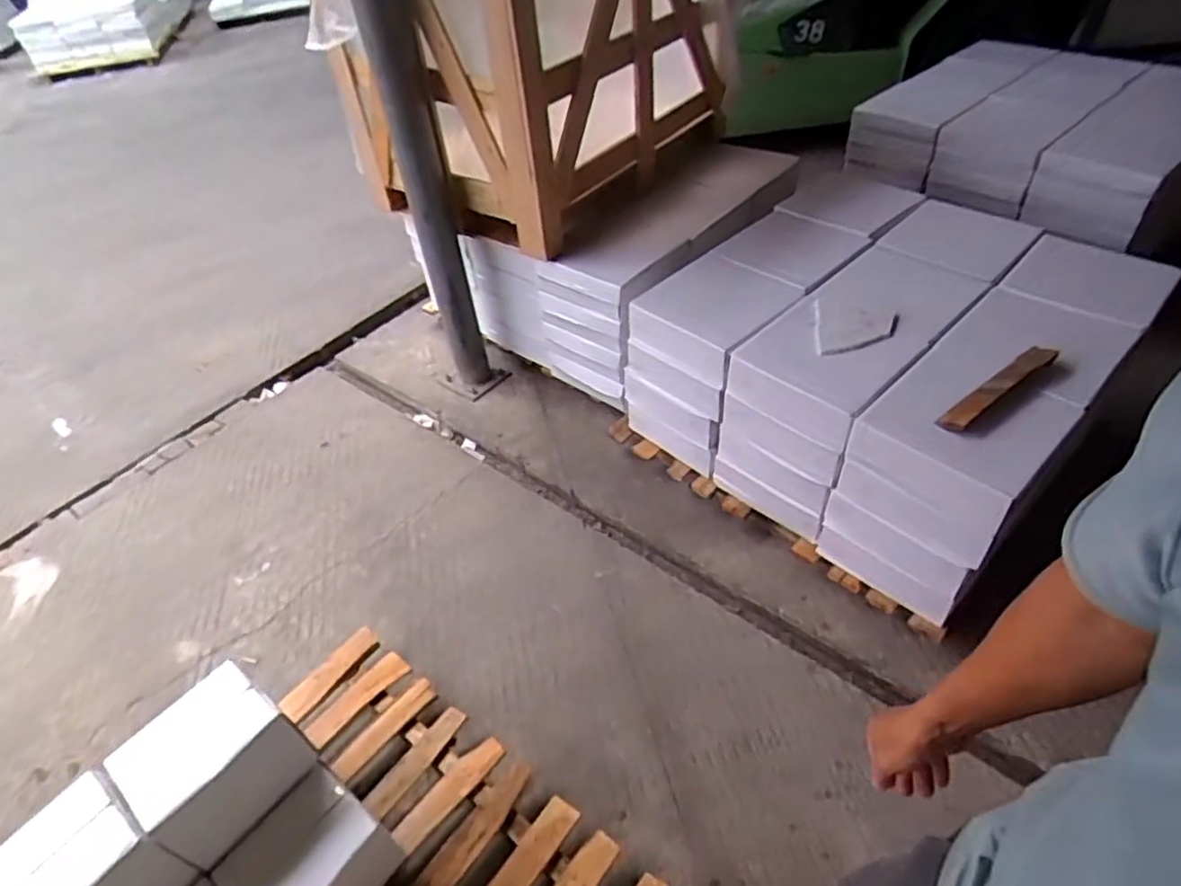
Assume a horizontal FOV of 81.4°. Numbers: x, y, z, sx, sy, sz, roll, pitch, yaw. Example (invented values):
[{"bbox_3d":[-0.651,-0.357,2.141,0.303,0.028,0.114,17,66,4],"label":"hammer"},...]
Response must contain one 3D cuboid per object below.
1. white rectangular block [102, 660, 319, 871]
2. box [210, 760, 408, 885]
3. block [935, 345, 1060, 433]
[{"bbox_3d":[-0.629,0.537,1.160,0.184,0.165,0.241,25,52,30],"label":"white rectangular block"},{"bbox_3d":[-0.477,0.728,1.180,0.176,0.175,0.236,25,52,29],"label":"box"},{"bbox_3d":[0.839,-0.117,1.411,0.345,0.029,0.050,-30,48,-22],"label":"block"}]

